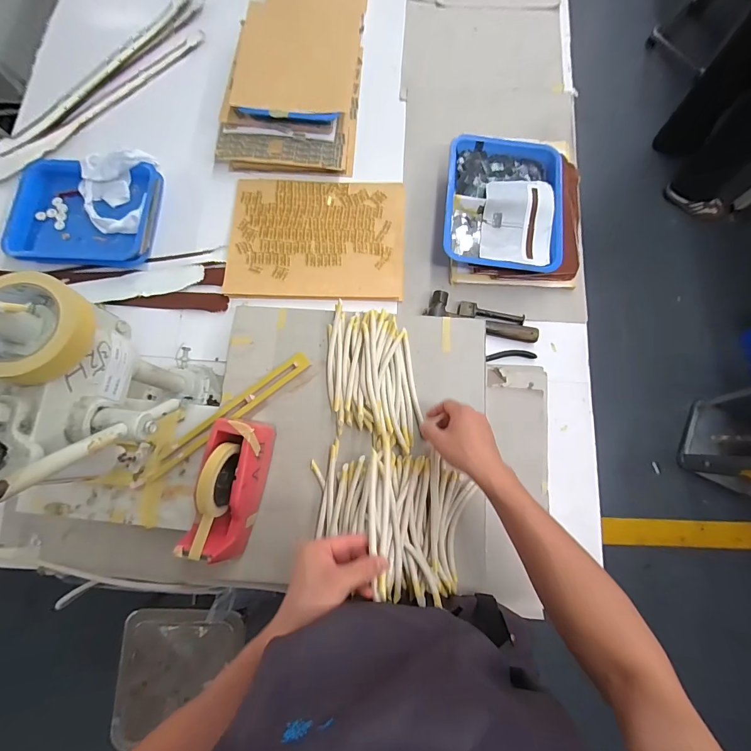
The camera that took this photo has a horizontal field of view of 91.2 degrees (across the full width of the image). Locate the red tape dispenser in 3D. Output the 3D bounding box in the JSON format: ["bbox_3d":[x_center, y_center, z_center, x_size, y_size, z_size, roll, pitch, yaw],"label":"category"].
[{"bbox_3d":[-0.214,0.165,0.539,0.070,0.114,0.199,11,78,3],"label":"red tape dispenser"}]

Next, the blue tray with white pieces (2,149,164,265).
[{"bbox_3d":[-0.583,-0.338,0.745,0.281,0.050,0.232,4,78,1],"label":"blue tray with white pieces"}]

